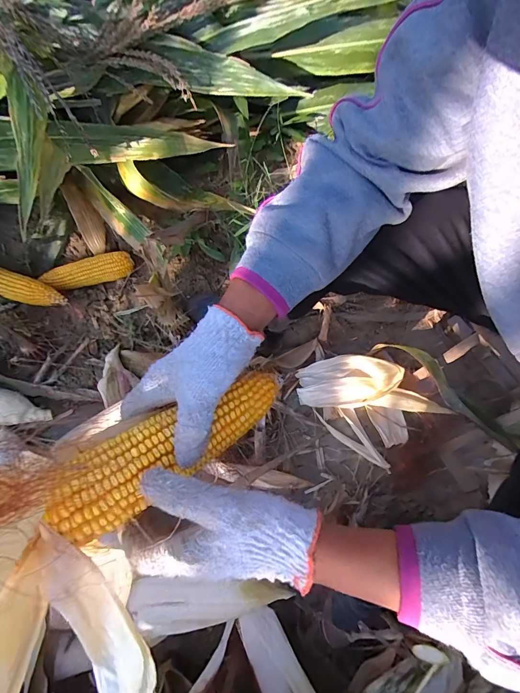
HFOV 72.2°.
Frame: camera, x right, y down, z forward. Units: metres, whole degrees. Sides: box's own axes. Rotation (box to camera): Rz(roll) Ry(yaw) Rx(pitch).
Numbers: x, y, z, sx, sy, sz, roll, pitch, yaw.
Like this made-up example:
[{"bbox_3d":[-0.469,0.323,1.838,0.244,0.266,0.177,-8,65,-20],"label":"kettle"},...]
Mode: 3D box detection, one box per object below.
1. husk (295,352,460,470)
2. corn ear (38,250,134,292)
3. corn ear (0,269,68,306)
[{"bbox_3d":[0.197,0.103,0.709,0.247,0.109,0.156,43,73,16],"label":"husk"},{"bbox_3d":[-0.384,-0.169,0.799,0.196,0.047,0.054,-16,68,-7],"label":"corn ear"},{"bbox_3d":[-0.513,-0.129,0.757,0.213,0.045,0.054,13,68,5],"label":"corn ear"}]

